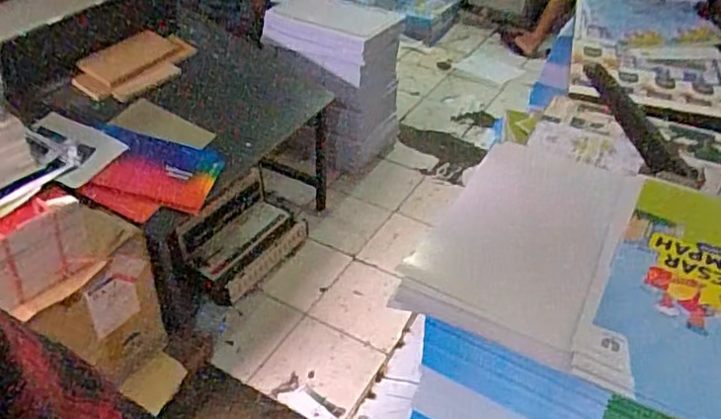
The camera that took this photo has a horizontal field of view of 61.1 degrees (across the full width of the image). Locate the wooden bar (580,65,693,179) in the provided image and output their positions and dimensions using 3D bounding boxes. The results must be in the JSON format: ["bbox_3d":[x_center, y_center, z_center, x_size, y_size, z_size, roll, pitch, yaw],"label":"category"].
[{"bbox_3d":[0.643,-0.210,1.447,0.067,0.055,0.478,-1,39,-4],"label":"wooden bar"}]

